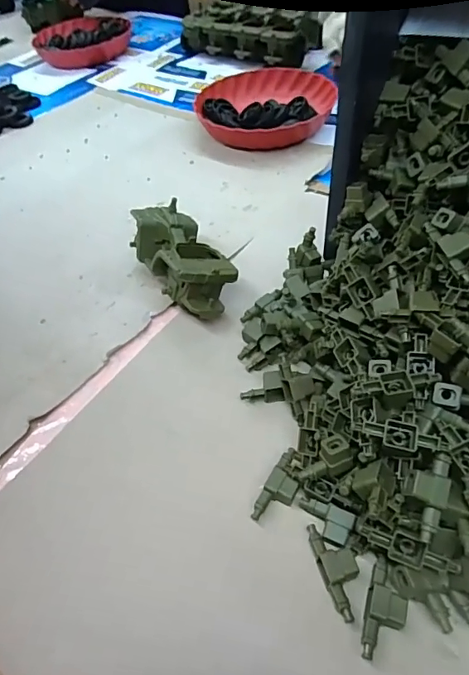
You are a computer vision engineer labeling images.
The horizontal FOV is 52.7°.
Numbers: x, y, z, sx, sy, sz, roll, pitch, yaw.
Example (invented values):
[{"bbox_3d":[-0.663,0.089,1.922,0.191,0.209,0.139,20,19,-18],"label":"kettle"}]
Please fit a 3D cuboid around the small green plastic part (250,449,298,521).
[{"bbox_3d":[0.039,0.122,0.391,0.025,0.017,0.065,22,55,23],"label":"small green plastic part"}]

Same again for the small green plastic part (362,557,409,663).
[{"bbox_3d":[0.105,0.188,0.328,0.026,0.014,0.066,14,52,18],"label":"small green plastic part"}]

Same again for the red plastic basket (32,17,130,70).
[{"bbox_3d":[-0.392,-0.770,1.207,0.233,0.068,0.267,-20,50,-11],"label":"red plastic basket"}]

